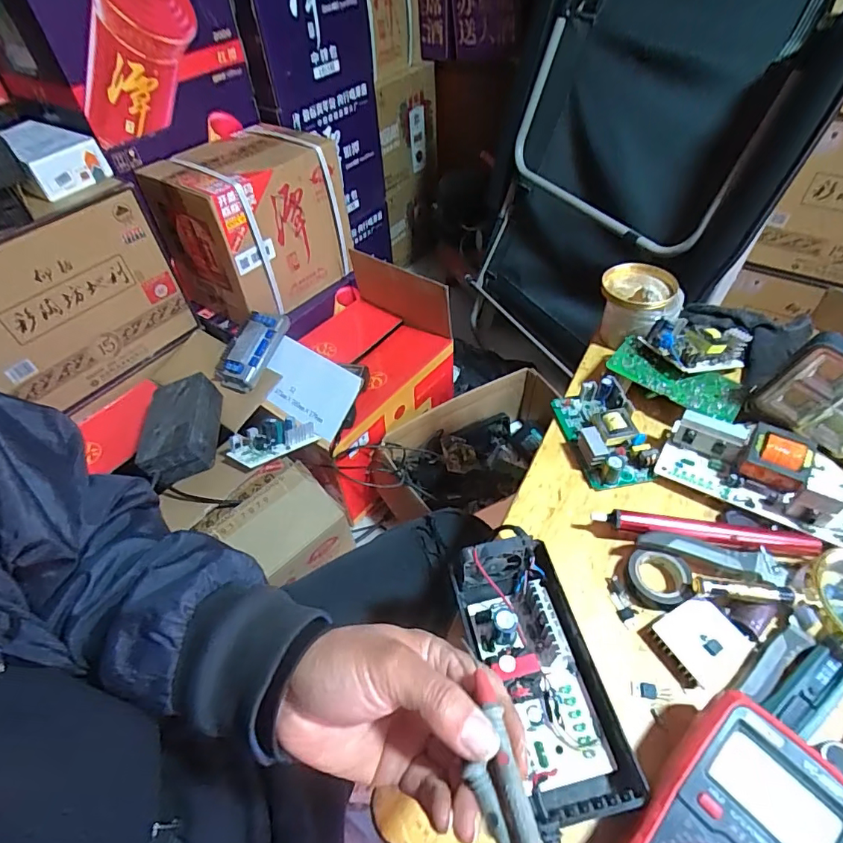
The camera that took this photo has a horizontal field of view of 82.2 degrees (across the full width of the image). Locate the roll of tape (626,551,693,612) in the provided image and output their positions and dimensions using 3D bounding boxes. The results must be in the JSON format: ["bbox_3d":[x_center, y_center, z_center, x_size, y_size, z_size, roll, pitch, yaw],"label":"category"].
[{"bbox_3d":[0.197,0.133,0.403,0.047,0.018,0.045,-2,49,2],"label":"roll of tape"}]

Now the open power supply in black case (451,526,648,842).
[{"bbox_3d":[0.083,0.175,0.347,0.084,0.047,0.189,-12,49,-7],"label":"open power supply in black case"}]

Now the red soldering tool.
[{"bbox_3d":[0.246,0.096,0.422,0.183,0.015,0.020,4,49,7],"label":"red soldering tool"}]

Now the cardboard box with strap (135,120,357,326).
[{"bbox_3d":[-0.337,-0.417,1.029,0.204,0.283,0.342,32,58,27],"label":"cardboard box with strap"}]

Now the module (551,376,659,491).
[{"bbox_3d":[0.191,0.010,0.503,0.067,0.033,0.116,-10,49,-5],"label":"module"}]

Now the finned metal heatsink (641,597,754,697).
[{"bbox_3d":[0.214,0.171,0.374,0.058,0.018,0.055,-26,52,-18],"label":"finned metal heatsink"}]

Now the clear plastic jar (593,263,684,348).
[{"bbox_3d":[0.264,-0.140,0.596,0.080,0.078,0.094,-21,51,-14],"label":"clear plastic jar"}]

